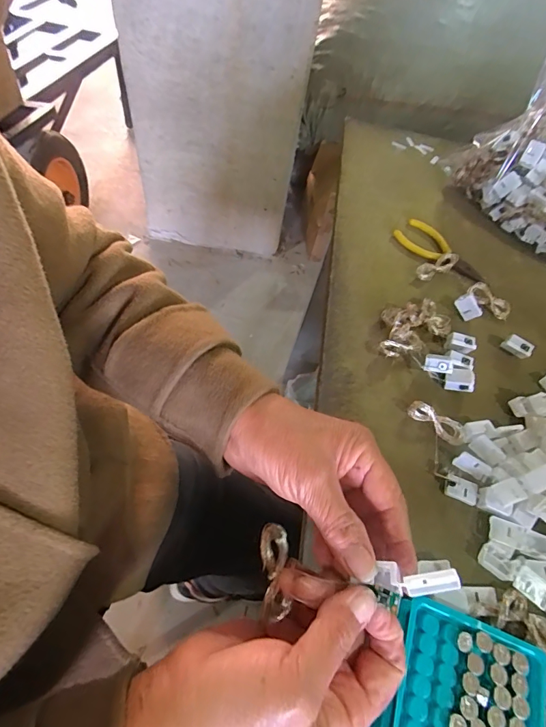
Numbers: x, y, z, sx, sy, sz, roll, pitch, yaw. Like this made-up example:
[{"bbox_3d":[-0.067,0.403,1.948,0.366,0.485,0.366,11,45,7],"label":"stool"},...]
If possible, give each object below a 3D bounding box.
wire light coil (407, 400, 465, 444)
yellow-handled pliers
[{"bbox_3d":[0.151,0.054,0.366,0.054,0.019,0.017,24,60,10],"label":"wire light coil"},{"bbox_3d":[0.211,-0.138,0.488,0.123,0.008,0.054,41,64,18],"label":"yellow-handled pliers"}]

